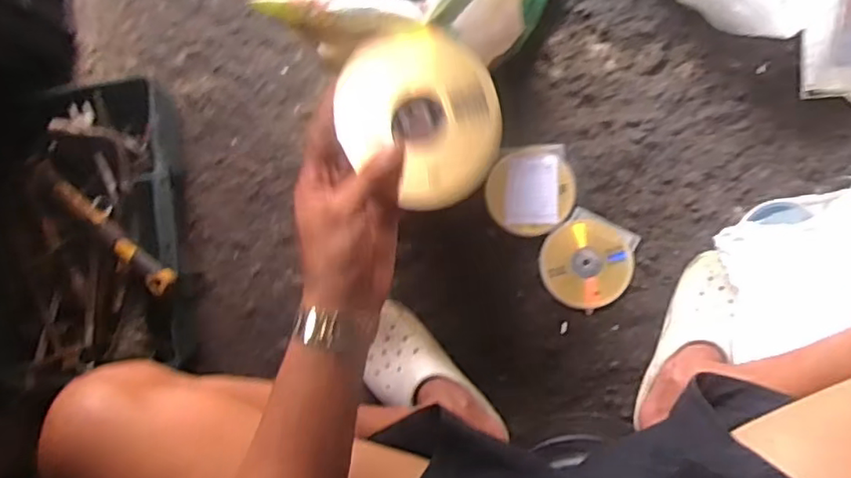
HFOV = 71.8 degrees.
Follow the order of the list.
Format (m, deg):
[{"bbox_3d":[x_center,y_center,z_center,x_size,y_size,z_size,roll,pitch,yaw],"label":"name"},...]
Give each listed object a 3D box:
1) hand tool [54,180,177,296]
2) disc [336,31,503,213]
[{"bbox_3d":[-0.436,-0.006,0.821,0.230,0.036,0.033,38,96,9],"label":"hand tool"},{"bbox_3d":[-0.004,-0.083,0.416,0.109,0.009,0.120,-12,96,11],"label":"disc"}]

